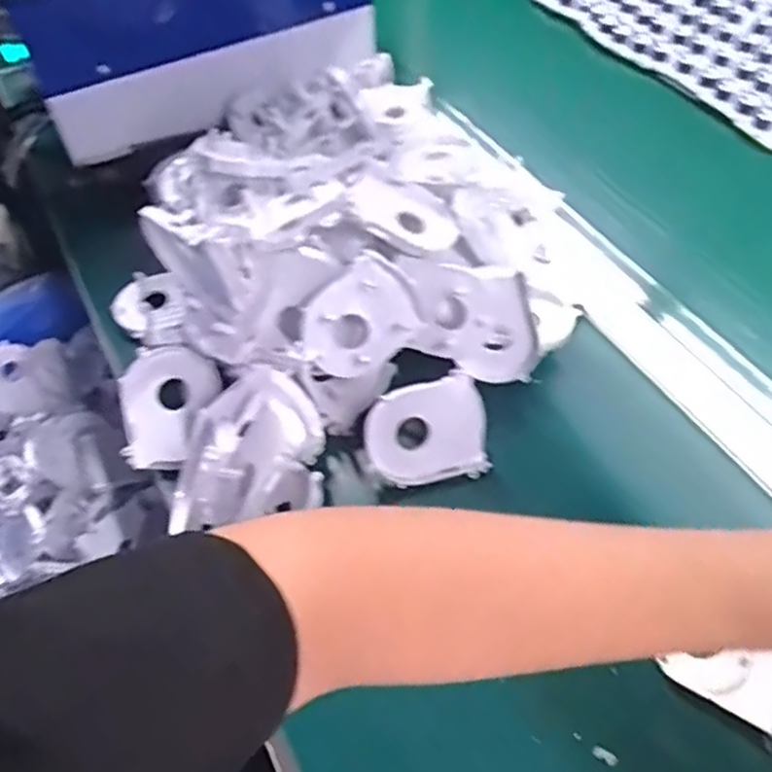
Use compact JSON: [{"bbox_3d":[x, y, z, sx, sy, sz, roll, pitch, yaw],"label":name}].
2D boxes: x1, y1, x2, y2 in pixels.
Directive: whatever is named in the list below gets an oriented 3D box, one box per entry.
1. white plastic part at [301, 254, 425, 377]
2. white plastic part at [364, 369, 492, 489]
[{"bbox_3d":[-0.016,-0.042,0.471,0.082,0.067,0.018,-43,19,1],"label":"white plastic part"},{"bbox_3d":[0.028,0.033,0.464,0.080,0.070,0.012,-13,18,-6],"label":"white plastic part"}]

